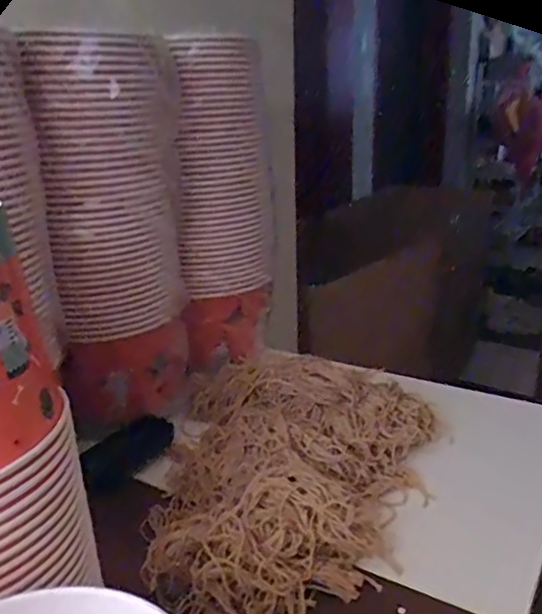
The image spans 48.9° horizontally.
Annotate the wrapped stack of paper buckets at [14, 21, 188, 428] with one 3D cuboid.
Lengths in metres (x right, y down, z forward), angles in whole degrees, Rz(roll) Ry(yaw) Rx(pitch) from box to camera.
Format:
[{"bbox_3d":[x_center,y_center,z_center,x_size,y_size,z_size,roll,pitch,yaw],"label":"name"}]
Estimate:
[{"bbox_3d":[-0.157,-0.071,0.623,0.143,0.383,0.123,-6,21,-11],"label":"wrapped stack of paper buckets"}]

